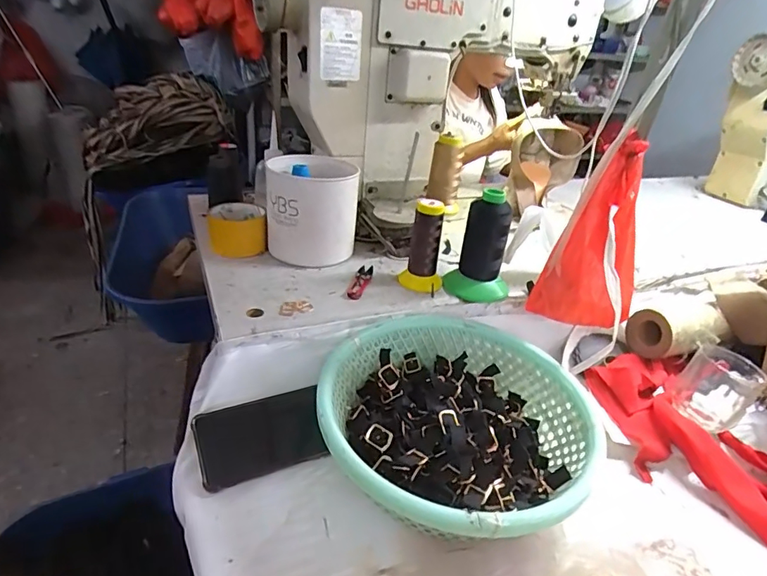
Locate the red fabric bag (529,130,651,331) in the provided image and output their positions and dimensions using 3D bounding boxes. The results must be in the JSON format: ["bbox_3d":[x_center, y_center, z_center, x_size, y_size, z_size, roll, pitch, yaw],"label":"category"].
[{"bbox_3d":[0.244,-0.043,0.551,0.107,0.218,0.087,23,34,26],"label":"red fabric bag"}]

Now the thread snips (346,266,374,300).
[{"bbox_3d":[-0.029,-0.010,0.636,0.021,0.006,0.096,9,30,5],"label":"thread snips"}]

